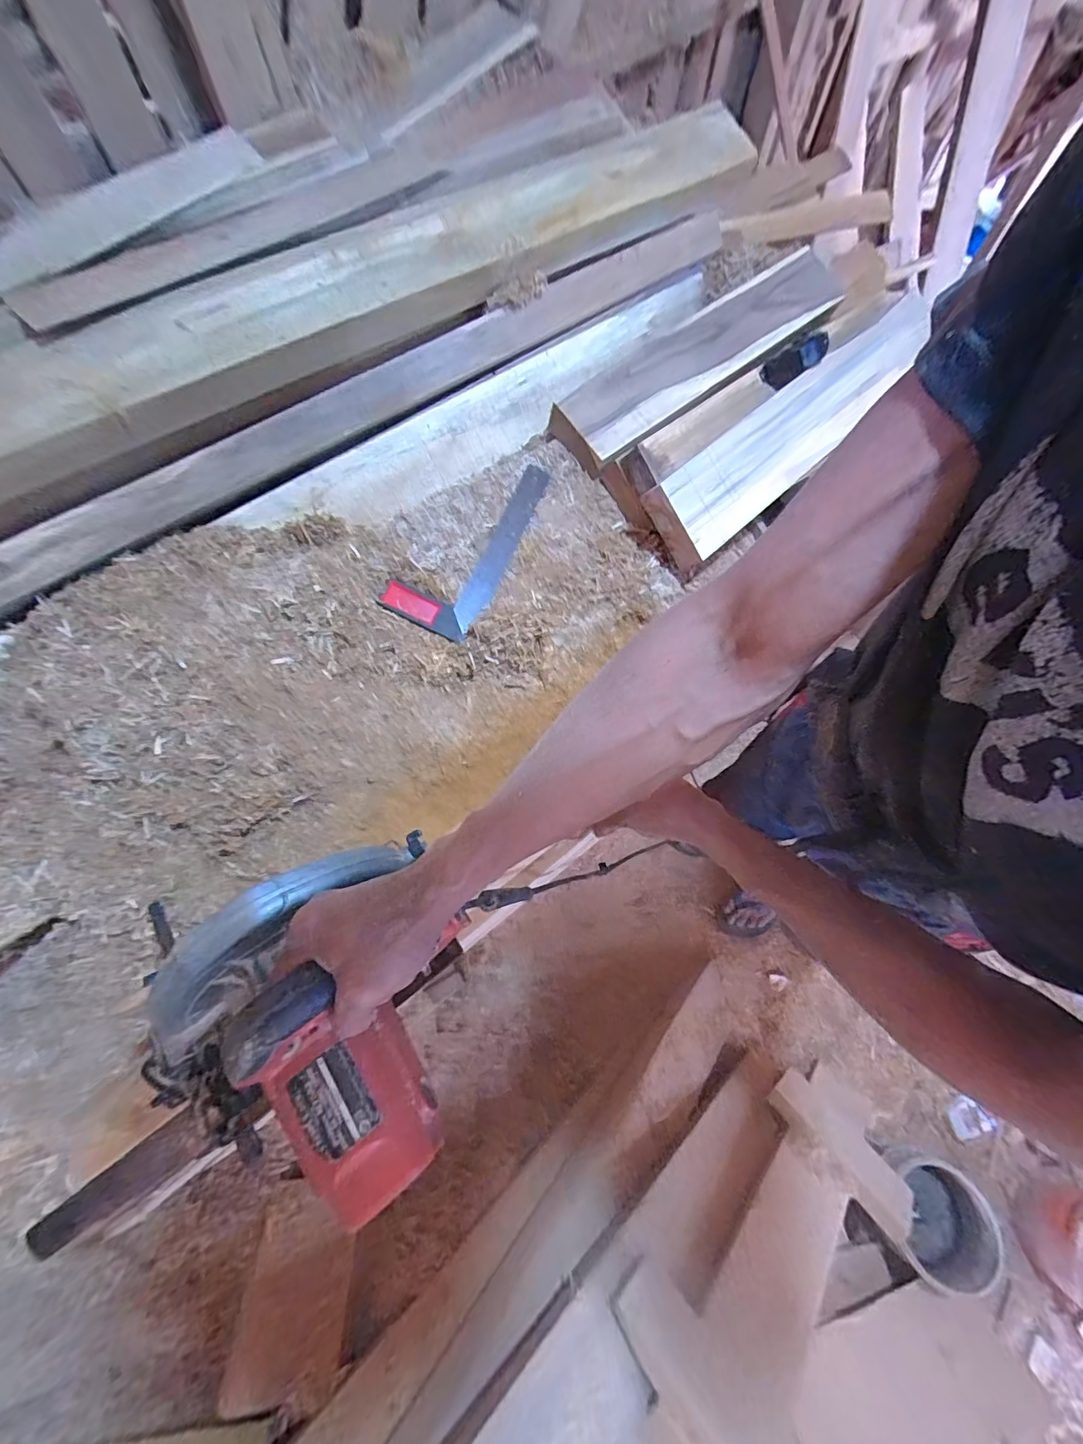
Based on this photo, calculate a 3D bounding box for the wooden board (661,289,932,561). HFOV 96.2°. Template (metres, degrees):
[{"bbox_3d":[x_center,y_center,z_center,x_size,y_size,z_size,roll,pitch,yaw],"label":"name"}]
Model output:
[{"bbox_3d":[0.374,-0.421,0.673,0.530,0.019,0.112,-41,108,-13],"label":"wooden board"}]

